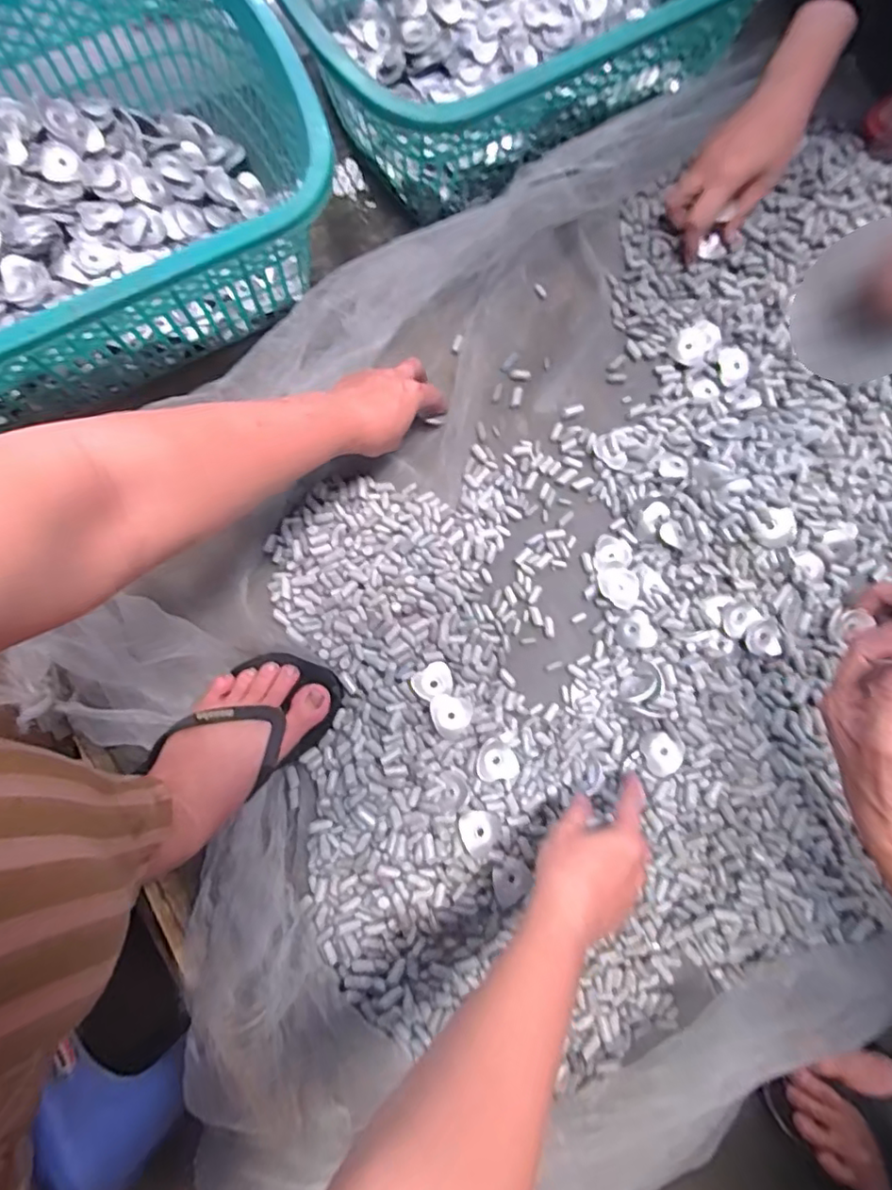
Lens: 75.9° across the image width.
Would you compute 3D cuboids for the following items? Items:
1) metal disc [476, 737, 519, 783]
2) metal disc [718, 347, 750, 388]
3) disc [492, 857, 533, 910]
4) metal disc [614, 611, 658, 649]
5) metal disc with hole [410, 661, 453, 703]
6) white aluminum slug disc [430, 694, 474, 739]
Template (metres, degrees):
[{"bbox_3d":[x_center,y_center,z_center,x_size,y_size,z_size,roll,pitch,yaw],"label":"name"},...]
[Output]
[{"bbox_3d":[0.044,0.142,0.480,0.035,0.007,0.034,0,80,1],"label":"metal disc"},{"bbox_3d":[0.288,-0.228,0.572,0.027,0.004,0.038,-11,89,16],"label":"metal disc"},{"bbox_3d":[0.055,0.239,0.476,0.032,0.004,0.033,-23,80,-3],"label":"disc"},{"bbox_3d":[0.172,0.035,0.521,0.033,0.005,0.035,-12,63,24],"label":"metal disc"},{"bbox_3d":[-0.012,0.075,0.495,0.034,0.004,0.030,-19,64,-7],"label":"metal disc with hole"},{"bbox_3d":[0.006,0.102,0.485,0.034,0.010,0.037,0,80,1],"label":"white aluminum slug disc"}]

